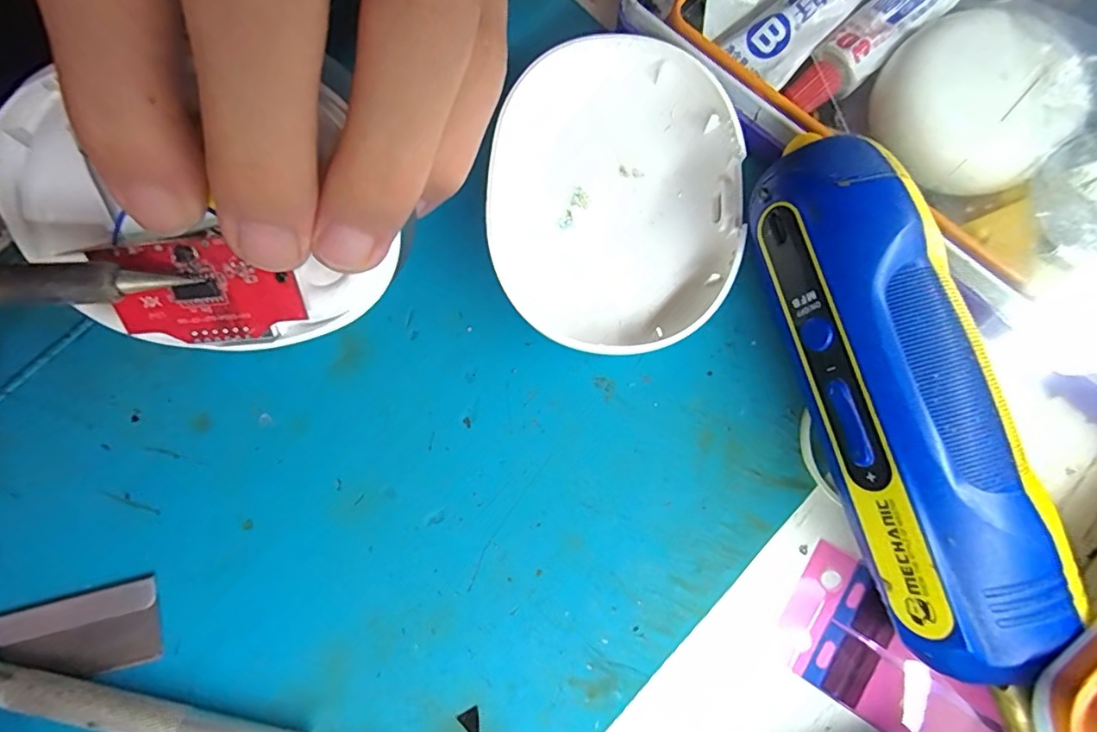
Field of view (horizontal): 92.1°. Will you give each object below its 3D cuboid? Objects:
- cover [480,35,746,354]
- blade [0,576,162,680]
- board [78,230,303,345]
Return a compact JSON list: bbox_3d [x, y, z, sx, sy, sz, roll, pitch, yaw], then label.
[{"bbox_3d":[0.017,-0.046,0.142,0.064,0.017,0.080,5,79,1],"label":"cover"},{"bbox_3d":[-0.112,0.064,0.124,0.037,0.004,0.019,-14,79,-2],"label":"blade"},{"bbox_3d":[-0.076,-0.016,0.116,0.042,0.004,0.024,-3,120,3],"label":"board"}]

